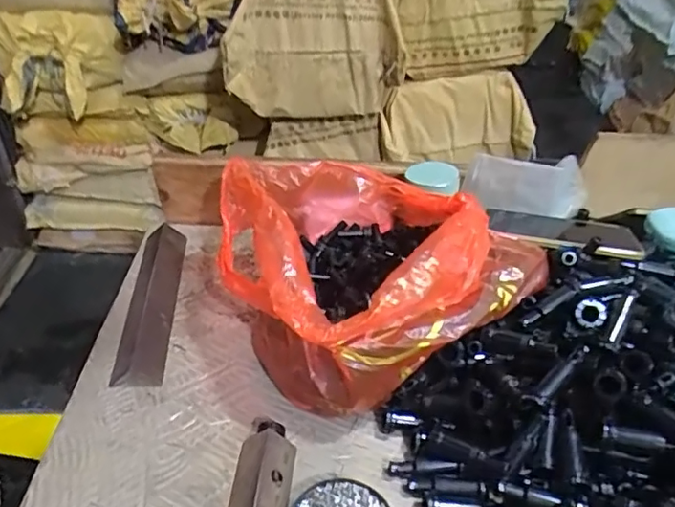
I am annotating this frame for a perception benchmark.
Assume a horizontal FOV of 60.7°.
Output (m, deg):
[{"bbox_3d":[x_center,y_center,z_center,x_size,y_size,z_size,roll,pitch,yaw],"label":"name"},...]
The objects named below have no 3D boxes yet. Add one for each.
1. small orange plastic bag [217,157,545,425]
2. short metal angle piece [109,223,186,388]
[{"bbox_3d":[0.025,0.012,0.603,0.269,0.156,0.294,-22,43,-28],"label":"small orange plastic bag"},{"bbox_3d":[-0.202,0.043,0.633,0.046,0.026,0.237,-2,37,-5],"label":"short metal angle piece"}]

